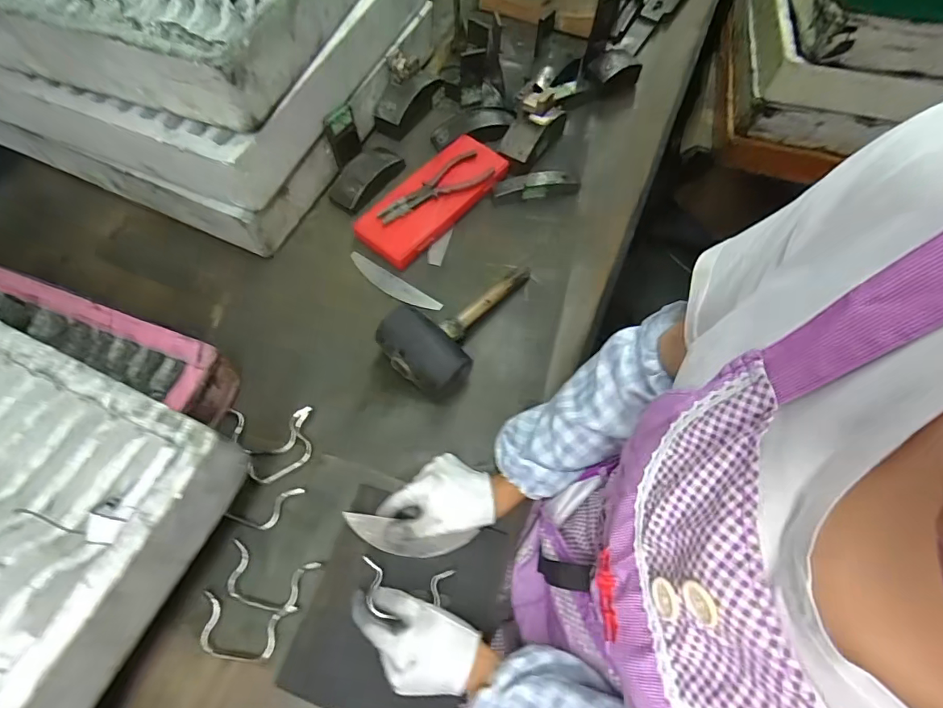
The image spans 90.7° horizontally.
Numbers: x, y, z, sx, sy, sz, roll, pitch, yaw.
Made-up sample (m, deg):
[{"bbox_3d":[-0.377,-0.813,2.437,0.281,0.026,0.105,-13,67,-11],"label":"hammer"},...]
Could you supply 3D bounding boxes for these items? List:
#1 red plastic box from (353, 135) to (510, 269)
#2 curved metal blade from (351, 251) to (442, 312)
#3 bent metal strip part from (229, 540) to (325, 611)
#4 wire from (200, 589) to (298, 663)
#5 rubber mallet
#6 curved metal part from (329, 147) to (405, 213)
[{"bbox_3d":[-0.057,-0.239,0.708,0.107,0.037,0.250,37,69,15],"label":"red plastic box"},{"bbox_3d":[-0.113,-0.099,0.665,0.152,0.008,0.031,33,72,8],"label":"curved metal blade"},{"bbox_3d":[-0.215,0.236,0.489,0.097,0.010,0.054,13,65,5],"label":"bent metal strip part"},{"bbox_3d":[-0.233,0.278,0.472,0.100,0.011,0.054,7,65,2],"label":"wire"},{"bbox_3d":[-0.009,-0.043,0.624,0.123,0.076,0.233,37,54,15],"label":"rubber mallet"},{"bbox_3d":[-0.161,-0.275,0.722,0.062,0.036,0.133,31,68,13],"label":"curved metal part"}]

